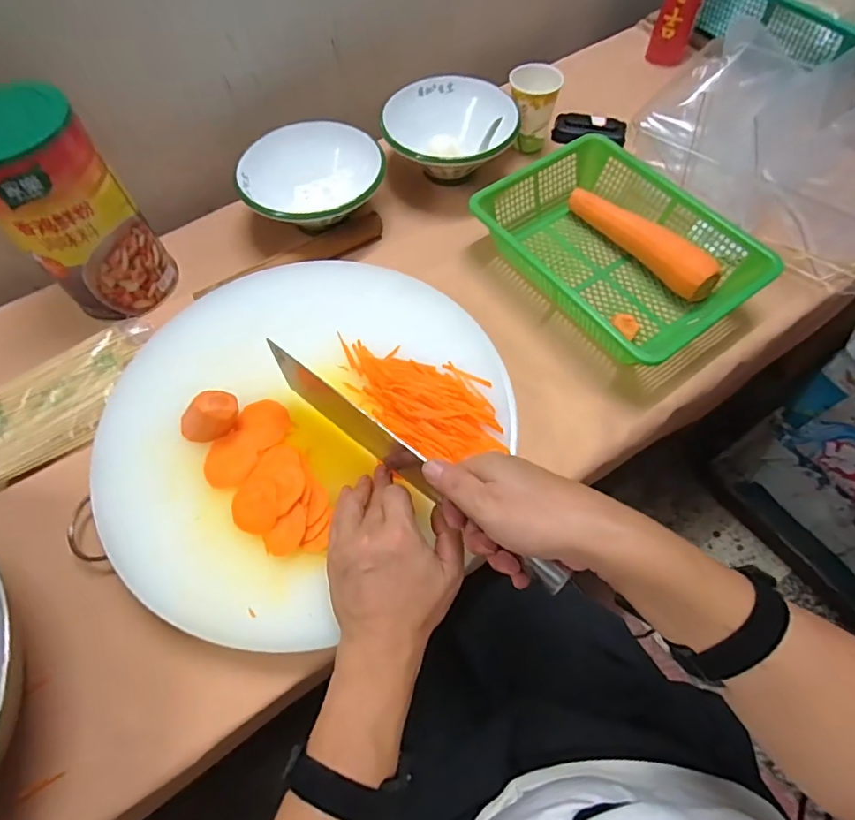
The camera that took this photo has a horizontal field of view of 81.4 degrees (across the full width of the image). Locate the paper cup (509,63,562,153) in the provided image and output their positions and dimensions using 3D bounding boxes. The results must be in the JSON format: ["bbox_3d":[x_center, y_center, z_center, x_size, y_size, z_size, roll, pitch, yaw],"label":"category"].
[{"bbox_3d":[0.150,-0.429,0.716,0.071,0.095,0.067,8,62,6],"label":"paper cup"}]

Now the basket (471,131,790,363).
[{"bbox_3d":[0.222,-0.191,0.608,0.219,0.077,0.300,-33,66,-15],"label":"basket"}]

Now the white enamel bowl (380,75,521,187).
[{"bbox_3d":[0.030,-0.379,0.697,0.171,0.083,0.164,-1,62,1],"label":"white enamel bowl"}]

